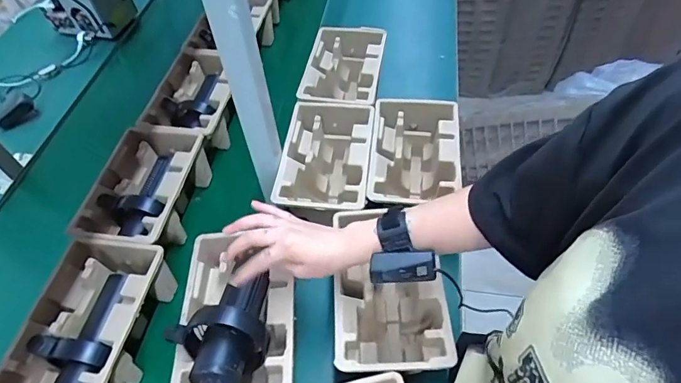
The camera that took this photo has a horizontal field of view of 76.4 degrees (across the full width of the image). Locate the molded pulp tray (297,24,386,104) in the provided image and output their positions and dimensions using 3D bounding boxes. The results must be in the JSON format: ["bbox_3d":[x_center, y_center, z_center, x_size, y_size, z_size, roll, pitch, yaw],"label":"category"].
[{"bbox_3d":[0.009,-0.218,0.873,0.144,0.108,0.220,7,55,8],"label":"molded pulp tray"}]

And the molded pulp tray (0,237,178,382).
[{"bbox_3d":[-0.341,0.186,0.604,0.144,0.085,0.224,4,54,7],"label":"molded pulp tray"}]

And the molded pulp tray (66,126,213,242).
[{"bbox_3d":[-0.320,0.004,0.734,0.145,0.088,0.229,7,55,9],"label":"molded pulp tray"}]

